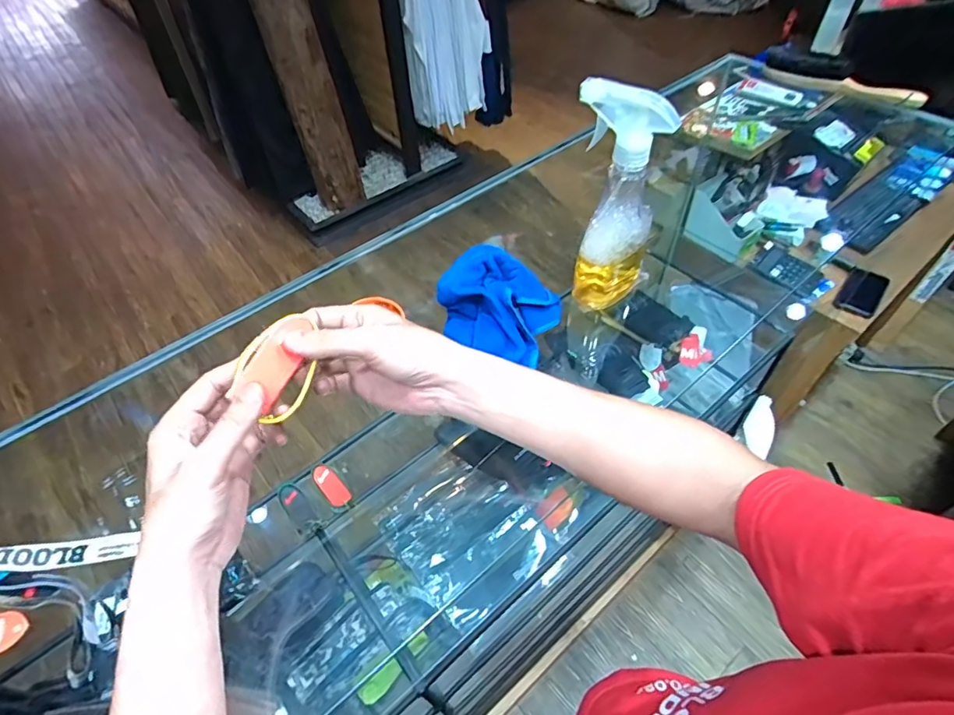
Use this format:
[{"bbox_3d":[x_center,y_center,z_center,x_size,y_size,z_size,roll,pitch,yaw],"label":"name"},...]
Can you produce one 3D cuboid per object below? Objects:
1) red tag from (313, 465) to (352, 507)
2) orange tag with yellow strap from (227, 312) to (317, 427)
[{"bbox_3d":[-0.210,0.186,0.745,0.029,0.007,0.076,-36,57,-23],"label":"red tag"},{"bbox_3d":[-0.135,0.007,0.360,0.065,0.055,0.017,-46,17,-20],"label":"orange tag with yellow strap"}]

